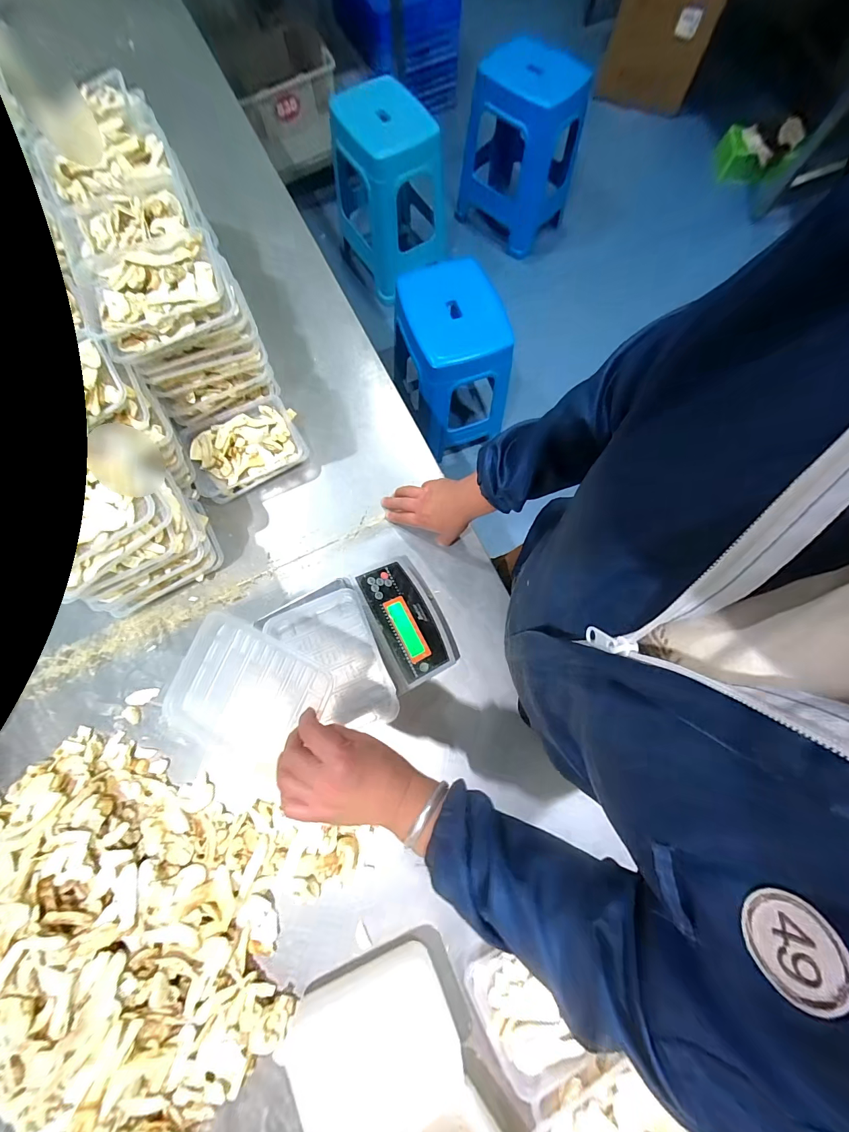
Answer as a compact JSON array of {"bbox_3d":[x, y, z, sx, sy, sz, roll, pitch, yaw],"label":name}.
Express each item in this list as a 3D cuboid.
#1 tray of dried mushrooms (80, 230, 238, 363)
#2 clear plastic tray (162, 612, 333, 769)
[{"bbox_3d":[-0.369,-0.381,0.539,0.183,0.048,0.152,-22,78,-4],"label":"tray of dried mushrooms"},{"bbox_3d":[-0.205,0.142,0.444,0.183,0.030,0.133,21,78,6],"label":"clear plastic tray"}]

